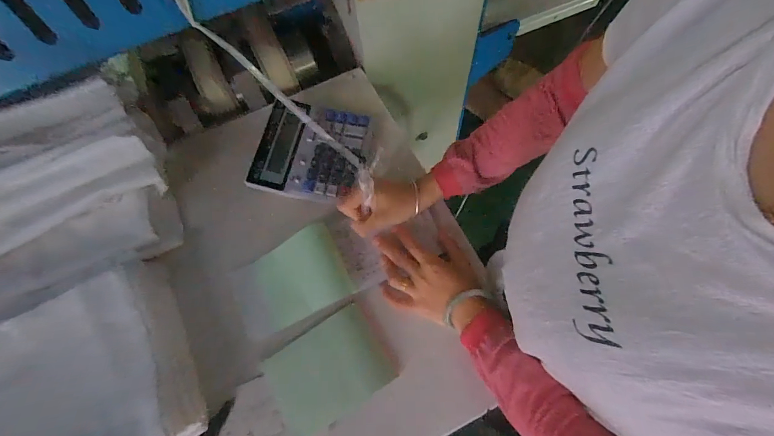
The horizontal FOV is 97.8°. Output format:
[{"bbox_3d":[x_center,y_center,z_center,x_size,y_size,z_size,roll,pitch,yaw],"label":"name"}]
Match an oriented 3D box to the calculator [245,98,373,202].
[{"bbox_3d":[-0.115,-0.105,0.519,0.161,0.030,0.157,7,68,6],"label":"calculator"}]

